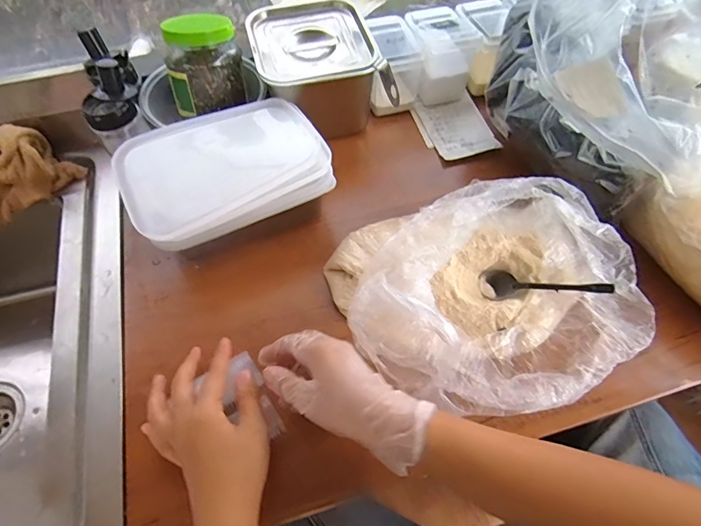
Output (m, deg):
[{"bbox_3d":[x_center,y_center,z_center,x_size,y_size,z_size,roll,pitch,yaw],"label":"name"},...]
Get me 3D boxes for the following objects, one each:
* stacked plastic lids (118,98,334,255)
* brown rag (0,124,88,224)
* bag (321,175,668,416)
[{"bbox_3d":[-0.147,-0.116,0.491,0.220,0.032,0.170,-23,61,-13],"label":"stacked plastic lids"},{"bbox_3d":[-0.438,-0.114,0.552,0.138,0.087,0.064,-25,62,-14],"label":"brown rag"},{"bbox_3d":[0.140,0.023,0.421,0.305,0.092,0.221,-8,59,-5],"label":"bag"}]

